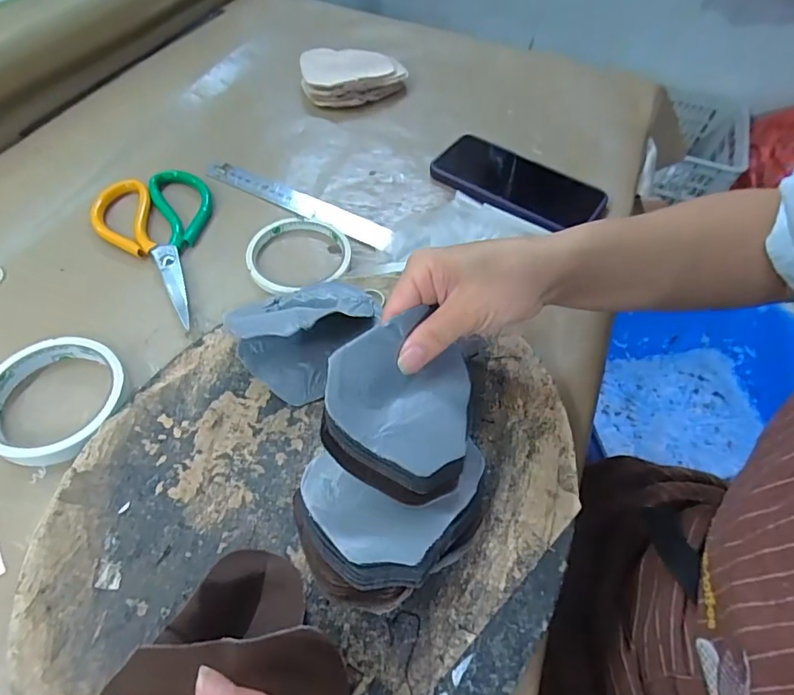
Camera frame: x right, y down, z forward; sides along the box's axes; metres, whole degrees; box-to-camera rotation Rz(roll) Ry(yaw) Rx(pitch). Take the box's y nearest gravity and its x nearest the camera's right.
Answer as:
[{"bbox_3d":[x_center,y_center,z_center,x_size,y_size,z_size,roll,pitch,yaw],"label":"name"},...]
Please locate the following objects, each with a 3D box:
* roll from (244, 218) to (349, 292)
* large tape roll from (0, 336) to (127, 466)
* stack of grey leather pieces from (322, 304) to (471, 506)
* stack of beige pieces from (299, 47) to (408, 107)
[{"bbox_3d":[-0.085,-0.080,0.431,0.087,0.012,0.091,2,56,-3],"label":"roll"},{"bbox_3d":[-0.230,0.035,0.336,0.083,0.024,0.089,2,56,-3],"label":"large tape roll"},{"bbox_3d":[0.006,0.035,0.287,0.095,0.018,0.105,2,69,-28],"label":"stack of grey leather pieces"},{"bbox_3d":[-0.049,-0.310,0.575,0.119,0.038,0.071,-6,56,-9],"label":"stack of beige pieces"}]

